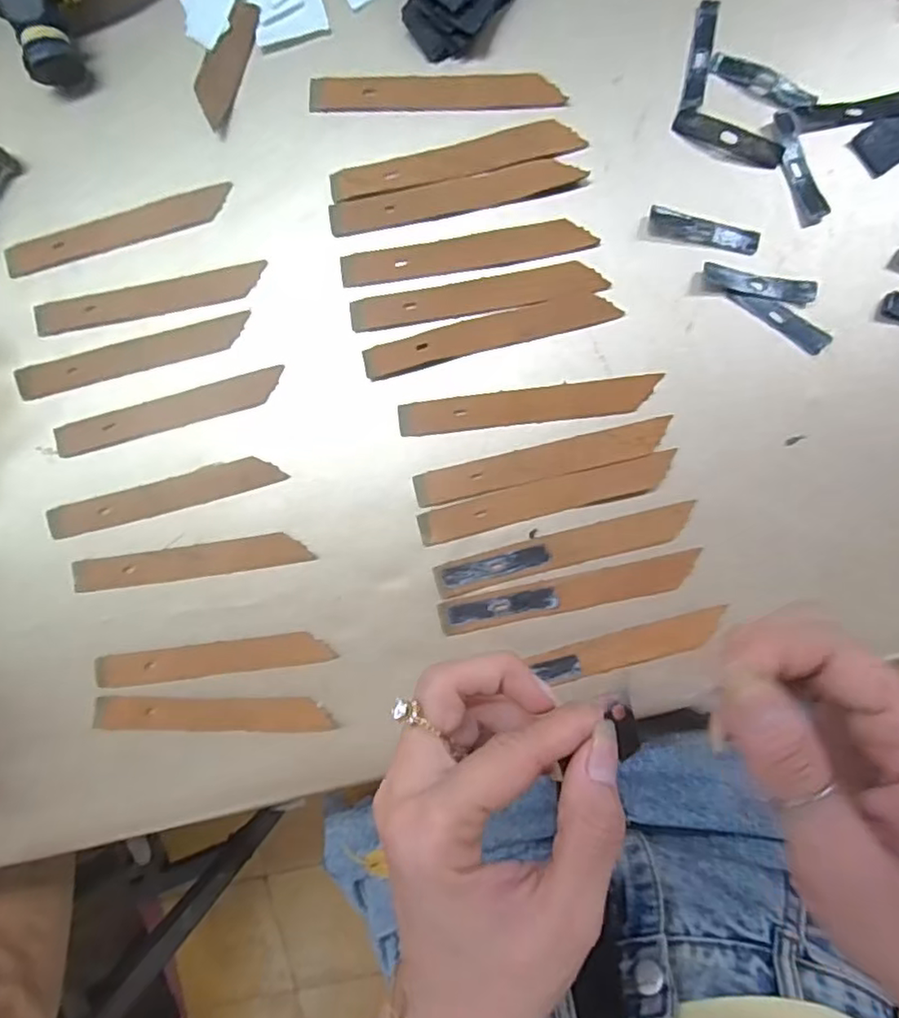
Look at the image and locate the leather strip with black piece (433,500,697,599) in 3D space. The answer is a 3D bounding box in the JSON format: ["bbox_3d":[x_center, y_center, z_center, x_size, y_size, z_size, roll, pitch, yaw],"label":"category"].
[{"bbox_3d":[0.055,0.020,0.300,0.125,0.004,0.017,-14,88,5],"label":"leather strip with black piece"}]

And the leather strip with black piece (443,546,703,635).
[{"bbox_3d":[0.057,0.042,0.300,0.123,0.004,0.017,-12,88,5],"label":"leather strip with black piece"}]

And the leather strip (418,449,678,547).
[{"bbox_3d":[0.047,-0.005,0.301,0.124,0.005,0.016,-14,88,5],"label":"leather strip"}]

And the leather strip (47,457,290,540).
[{"bbox_3d":[-0.148,-0.006,0.320,0.125,0.004,0.016,-15,88,5],"label":"leather strip"}]

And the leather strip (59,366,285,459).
[{"bbox_3d":[-0.146,-0.049,0.322,0.124,0.004,0.016,-15,88,5],"label":"leather strip"}]

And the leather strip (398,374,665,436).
[{"bbox_3d":[0.038,-0.051,0.304,0.125,0.004,0.017,-6,89,5],"label":"leather strip"}]

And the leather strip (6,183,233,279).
[{"bbox_3d":[-0.174,-0.146,0.324,0.124,0.006,0.018,-15,89,3],"label":"leather strip"}]

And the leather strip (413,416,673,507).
[{"bbox_3d":[0.044,-0.022,0.302,0.124,0.007,0.017,-14,91,6],"label":"leather strip"}]

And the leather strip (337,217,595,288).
[{"bbox_3d":[0.008,-0.127,0.305,0.123,0.004,0.017,-7,89,5],"label":"leather strip"}]

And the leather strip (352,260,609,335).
[{"bbox_3d":[0.013,-0.105,0.306,0.123,0.004,0.017,-9,89,5],"label":"leather strip"}]

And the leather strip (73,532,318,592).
[{"bbox_3d":[-0.134,0.027,0.319,0.123,0.004,0.017,-8,89,5],"label":"leather strip"}]

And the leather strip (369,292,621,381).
[{"bbox_3d":[0.018,-0.087,0.304,0.123,0.004,0.017,-13,88,5],"label":"leather strip"}]

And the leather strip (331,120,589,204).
[{"bbox_3d":[0.002,-0.174,0.306,0.122,0.004,0.018,-10,88,5],"label":"leather strip"}]

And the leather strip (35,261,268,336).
[{"bbox_3d":[-0.156,-0.109,0.323,0.122,0.005,0.018,-10,92,4],"label":"leather strip"}]

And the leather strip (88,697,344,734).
[{"bbox_3d":[-0.122,0.106,0.317,0.124,0.004,0.018,-1,89,5],"label":"leather strip"}]

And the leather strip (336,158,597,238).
[{"bbox_3d":[0.002,-0.156,0.307,0.124,0.004,0.016,-10,88,5],"label":"leather strip"}]

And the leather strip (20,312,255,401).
[{"bbox_3d":[-0.166,-0.080,0.325,0.125,0.007,0.017,-13,88,5],"label":"leather strip"}]

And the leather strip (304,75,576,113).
[{"bbox_3d":[-0.007,-0.208,0.310,0.125,0.004,0.018,1,90,5],"label":"leather strip"}]

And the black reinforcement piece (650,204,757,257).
[{"bbox_3d":[0.121,-0.132,0.294,0.053,0.006,0.011,13,91,5],"label":"black reinforcement piece"}]

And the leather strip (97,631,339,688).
[{"bbox_3d":[-0.122,0.077,0.320,0.124,0.004,0.016,-8,89,5],"label":"leather strip"}]

